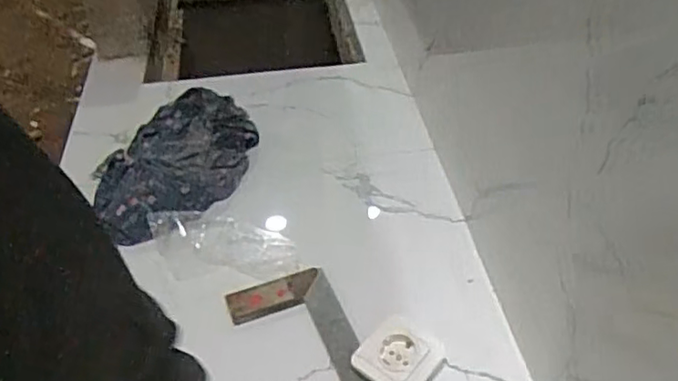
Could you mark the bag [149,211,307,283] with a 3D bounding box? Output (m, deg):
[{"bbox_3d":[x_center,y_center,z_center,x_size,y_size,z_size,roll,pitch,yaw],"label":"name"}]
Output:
[{"bbox_3d":[-0.152,0.070,0.831,0.205,0.029,0.103,2,41,3],"label":"bag"}]

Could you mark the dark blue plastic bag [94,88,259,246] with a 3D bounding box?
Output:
[{"bbox_3d":[-0.246,-0.047,0.928,0.192,0.083,0.314,13,42,14],"label":"dark blue plastic bag"}]

